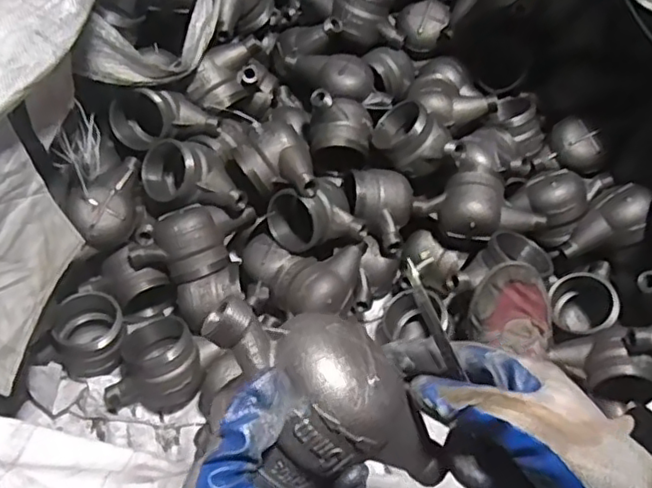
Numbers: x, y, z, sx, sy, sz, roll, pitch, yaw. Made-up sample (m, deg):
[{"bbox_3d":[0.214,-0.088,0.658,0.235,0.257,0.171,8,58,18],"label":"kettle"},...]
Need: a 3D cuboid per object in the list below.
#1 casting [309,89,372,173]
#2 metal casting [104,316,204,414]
[{"bbox_3d":[0.014,-0.142,0.793,0.084,0.084,0.097,3,95,-13],"label":"casting"},{"bbox_3d":[-0.203,0.152,0.706,0.117,0.085,0.080,-26,61,-18],"label":"metal casting"}]

